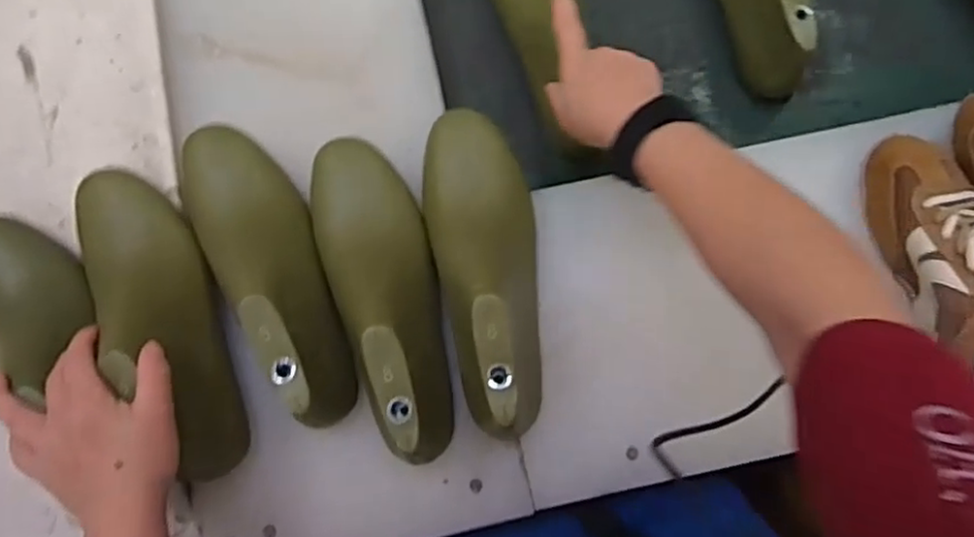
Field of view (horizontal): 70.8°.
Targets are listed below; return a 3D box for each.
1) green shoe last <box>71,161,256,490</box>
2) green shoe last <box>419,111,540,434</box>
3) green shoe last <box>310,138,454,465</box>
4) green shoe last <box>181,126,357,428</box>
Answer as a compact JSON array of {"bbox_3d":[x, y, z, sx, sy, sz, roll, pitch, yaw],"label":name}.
[{"bbox_3d":[-0.245,0.027,0.494,0.074,0.083,0.248,-26,79,-6],"label":"green shoe last"},{"bbox_3d":[0.001,-0.006,0.499,0.080,0.093,0.246,-9,77,0],"label":"green shoe last"},{"bbox_3d":[-0.073,0.013,0.499,0.077,0.098,0.248,-20,78,-2],"label":"green shoe last"},{"bbox_3d":[-0.158,-0.006,0.498,0.076,0.084,0.250,-28,79,-7],"label":"green shoe last"}]

